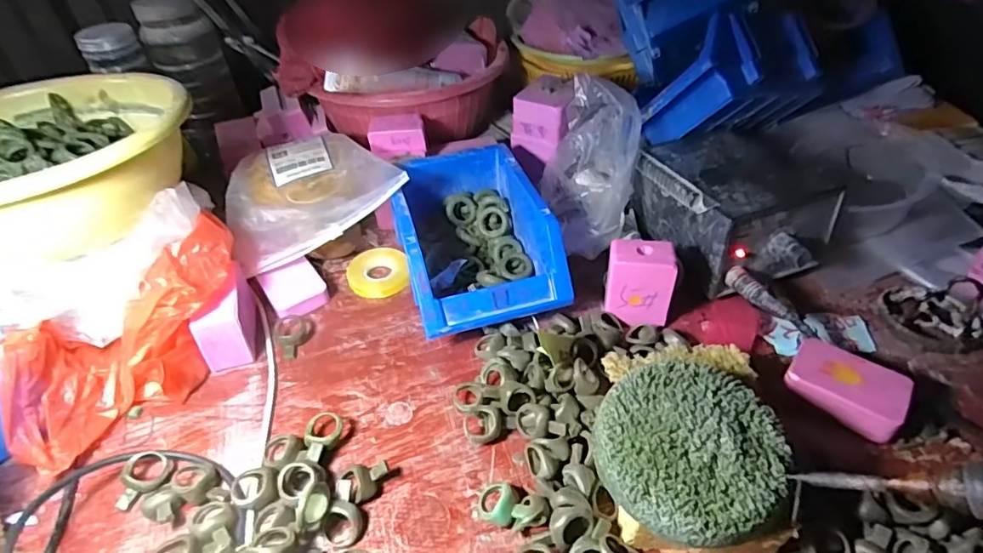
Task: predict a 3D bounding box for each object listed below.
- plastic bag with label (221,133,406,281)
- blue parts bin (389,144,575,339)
[{"bbox_3d":[-0.170,-0.080,0.525,0.158,0.066,0.151,-15,44,-12],"label":"plastic bag with label"},{"bbox_3d":[-0.016,-0.037,0.474,0.118,0.062,0.174,-13,44,-10],"label":"blue parts bin"}]

